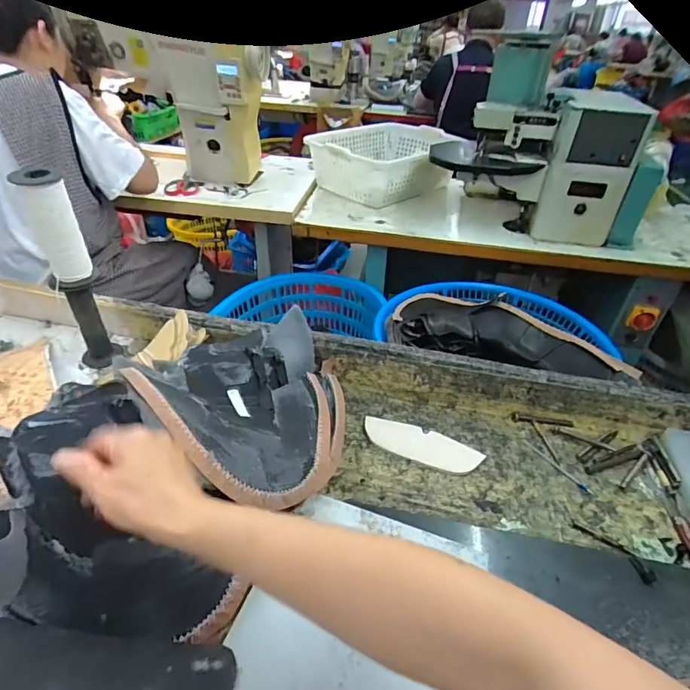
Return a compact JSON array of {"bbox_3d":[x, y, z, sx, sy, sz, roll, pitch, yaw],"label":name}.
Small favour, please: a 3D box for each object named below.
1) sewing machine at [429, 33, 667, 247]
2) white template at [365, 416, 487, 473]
[{"bbox_3d":[0.529,-0.531,1.198,0.588,0.425,0.227,26,43,27],"label":"sewing machine"},{"bbox_3d":[0.103,0.137,0.607,0.159,0.006,0.052,15,49,17],"label":"white template"}]

